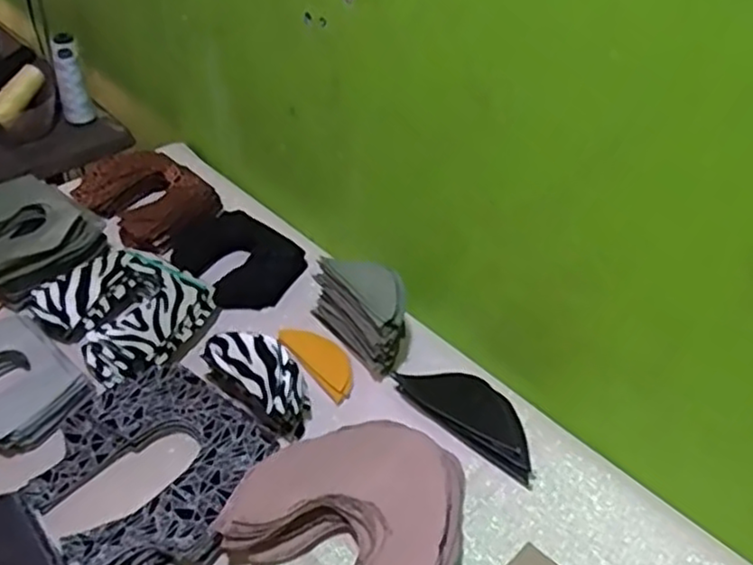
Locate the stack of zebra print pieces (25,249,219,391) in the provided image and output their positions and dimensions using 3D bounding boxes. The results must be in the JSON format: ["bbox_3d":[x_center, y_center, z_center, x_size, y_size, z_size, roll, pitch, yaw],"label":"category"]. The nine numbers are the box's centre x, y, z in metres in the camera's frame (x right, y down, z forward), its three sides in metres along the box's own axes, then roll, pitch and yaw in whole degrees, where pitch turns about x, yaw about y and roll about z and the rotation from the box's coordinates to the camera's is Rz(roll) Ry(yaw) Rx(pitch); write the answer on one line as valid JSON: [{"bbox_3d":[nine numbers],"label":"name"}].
[{"bbox_3d":[-0.270,0.025,0.760,0.162,0.033,0.145,30,47,25],"label":"stack of zebra print pieces"}]

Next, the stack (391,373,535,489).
[{"bbox_3d":[0.099,0.128,0.706,0.164,0.021,0.066,33,48,27],"label":"stack"}]

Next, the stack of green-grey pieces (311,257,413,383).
[{"bbox_3d":[-0.011,0.026,0.765,0.061,0.083,0.128,-23,49,-29],"label":"stack of green-grey pieces"}]

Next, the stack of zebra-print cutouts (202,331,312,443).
[{"bbox_3d":[-0.117,0.095,0.696,0.120,0.071,0.058,36,50,30],"label":"stack of zebra-print cutouts"}]

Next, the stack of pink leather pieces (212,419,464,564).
[{"bbox_3d":[-0.012,0.200,0.601,0.189,0.043,0.192,31,47,26],"label":"stack of pink leather pieces"}]

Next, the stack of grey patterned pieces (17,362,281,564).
[{"bbox_3d":[-0.204,0.167,0.632,0.206,0.023,0.182,31,47,26],"label":"stack of grey patterned pieces"}]

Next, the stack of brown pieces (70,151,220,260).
[{"bbox_3d":[-0.303,-0.113,0.931,0.176,0.041,0.143,33,49,28],"label":"stack of brown pieces"}]

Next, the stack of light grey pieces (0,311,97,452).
[{"bbox_3d":[-0.376,0.095,0.691,0.165,0.033,0.124,31,47,26],"label":"stack of light grey pieces"}]

